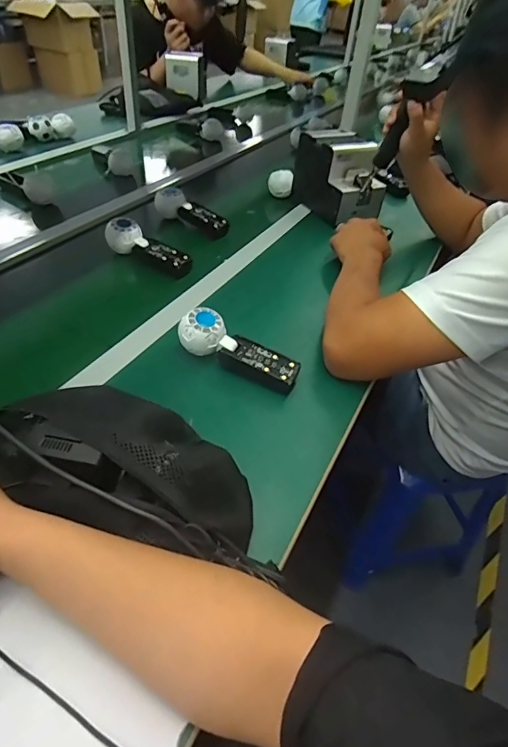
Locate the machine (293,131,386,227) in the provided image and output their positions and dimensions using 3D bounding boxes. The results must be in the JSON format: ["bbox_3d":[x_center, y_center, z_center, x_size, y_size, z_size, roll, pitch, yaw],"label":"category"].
[{"bbox_3d":[0.191,-0.437,0.969,0.121,0.128,0.210,-16,47,-23],"label":"machine"}]

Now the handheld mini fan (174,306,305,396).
[{"bbox_3d":[-0.022,-0.029,0.593,0.171,0.047,0.051,29,45,2],"label":"handheld mini fan"}]

